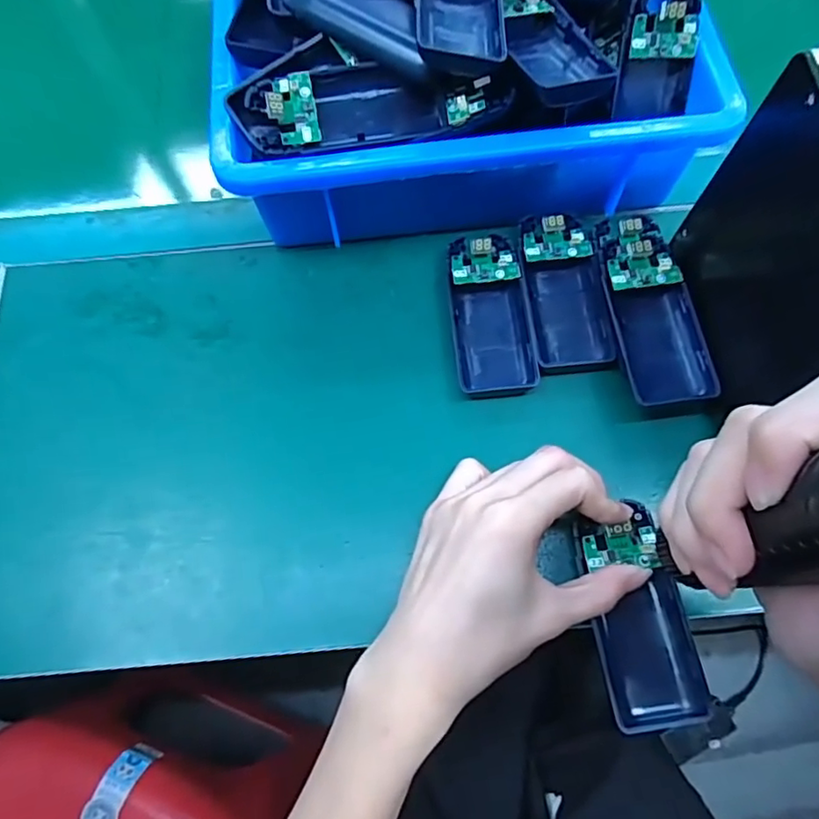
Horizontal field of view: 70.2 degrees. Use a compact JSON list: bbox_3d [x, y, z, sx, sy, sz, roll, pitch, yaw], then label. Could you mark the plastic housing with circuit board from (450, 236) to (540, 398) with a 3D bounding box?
[{"bbox_3d":[0.047,-0.056,0.352,0.044,0.023,0.101,-6,69,-2],"label":"plastic housing with circuit board"}]

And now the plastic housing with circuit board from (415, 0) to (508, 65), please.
[{"bbox_3d":[0.027,-0.218,0.307,0.045,0.021,0.094,1,69,3],"label":"plastic housing with circuit board"}]

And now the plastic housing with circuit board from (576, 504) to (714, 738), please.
[{"bbox_3d":[0.112,0.101,0.287,0.045,0.011,0.099,-9,74,-3],"label":"plastic housing with circuit board"}]

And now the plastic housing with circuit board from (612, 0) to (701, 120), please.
[{"bbox_3d":[0.142,-0.202,0.331,0.042,0.064,0.015,-4,36,-6],"label":"plastic housing with circuit board"}]

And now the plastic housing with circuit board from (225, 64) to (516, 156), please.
[{"bbox_3d":[-0.021,-0.163,0.313,0.142,0.024,0.047,-7,69,0],"label":"plastic housing with circuit board"}]

